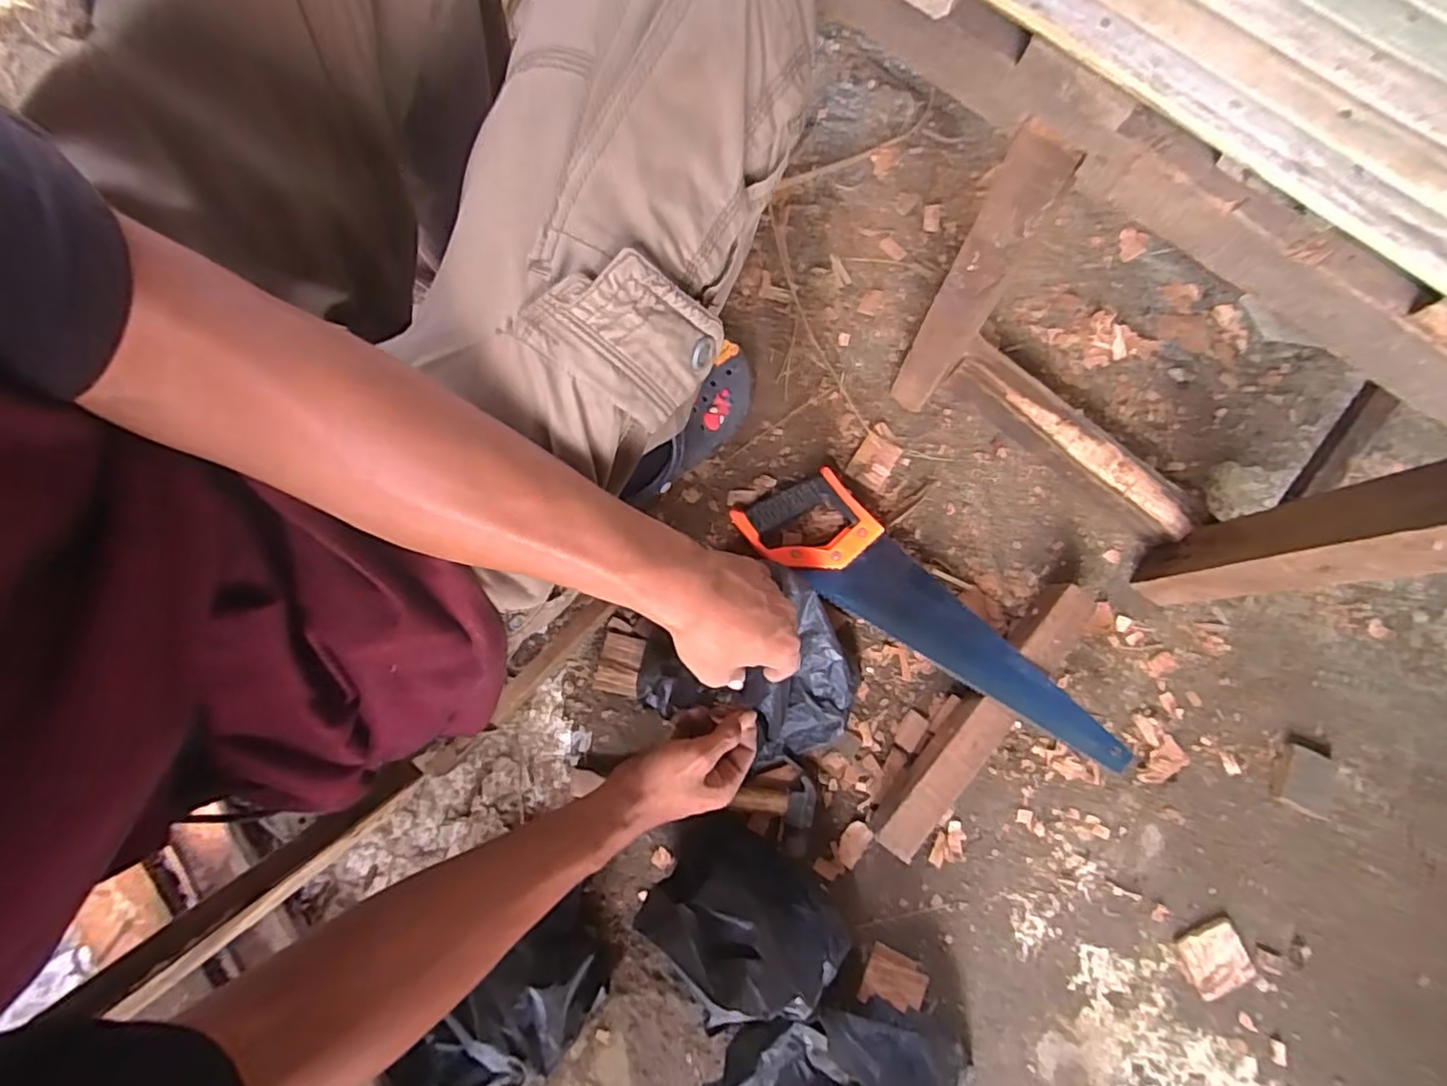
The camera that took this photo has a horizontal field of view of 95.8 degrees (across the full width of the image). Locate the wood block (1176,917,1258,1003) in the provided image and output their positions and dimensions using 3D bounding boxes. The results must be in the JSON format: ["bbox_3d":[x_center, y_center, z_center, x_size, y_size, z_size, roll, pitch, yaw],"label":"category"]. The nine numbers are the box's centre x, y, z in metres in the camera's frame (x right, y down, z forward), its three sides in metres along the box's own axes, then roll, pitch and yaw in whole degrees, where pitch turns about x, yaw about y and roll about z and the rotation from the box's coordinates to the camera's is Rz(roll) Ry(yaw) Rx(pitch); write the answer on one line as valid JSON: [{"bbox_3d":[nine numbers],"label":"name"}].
[{"bbox_3d":[0.478,0.403,0.634,0.062,0.012,0.060,-23,80,-3],"label":"wood block"}]

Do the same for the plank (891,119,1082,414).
[{"bbox_3d":[0.194,-0.188,0.553,0.048,0.395,0.023,31,81,6],"label":"plank"}]

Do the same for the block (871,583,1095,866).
[{"bbox_3d":[0.258,0.173,0.657,0.051,0.061,0.318,38,82,7],"label":"block"}]

